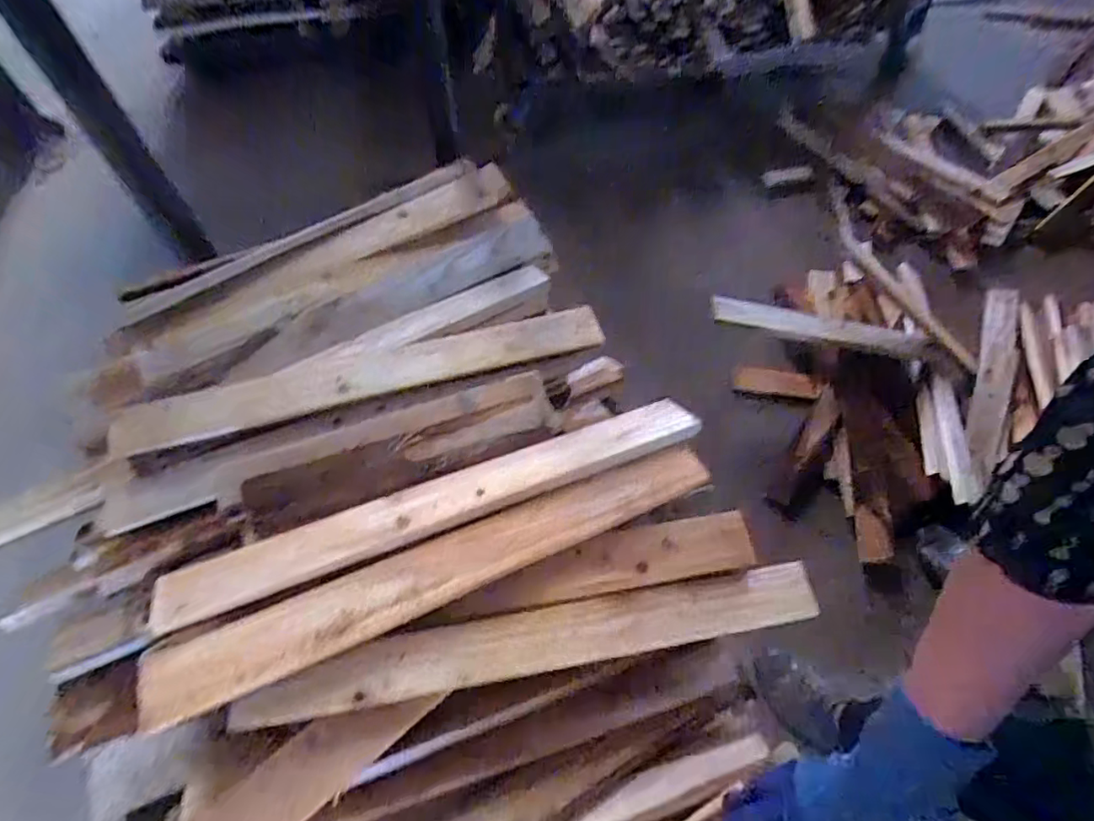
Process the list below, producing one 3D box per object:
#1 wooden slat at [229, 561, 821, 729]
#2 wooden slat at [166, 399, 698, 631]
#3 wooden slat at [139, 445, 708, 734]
[{"bbox_3d":[0.011,0.194,0.462,0.484,0.010,0.051,-6,67,-14],"label":"wooden slat"},{"bbox_3d":[-0.081,0.076,0.493,0.484,0.009,0.060,-18,49,-17],"label":"wooden slat"},{"bbox_3d":[-0.071,0.129,0.462,0.477,0.017,0.061,-18,69,-19],"label":"wooden slat"}]

